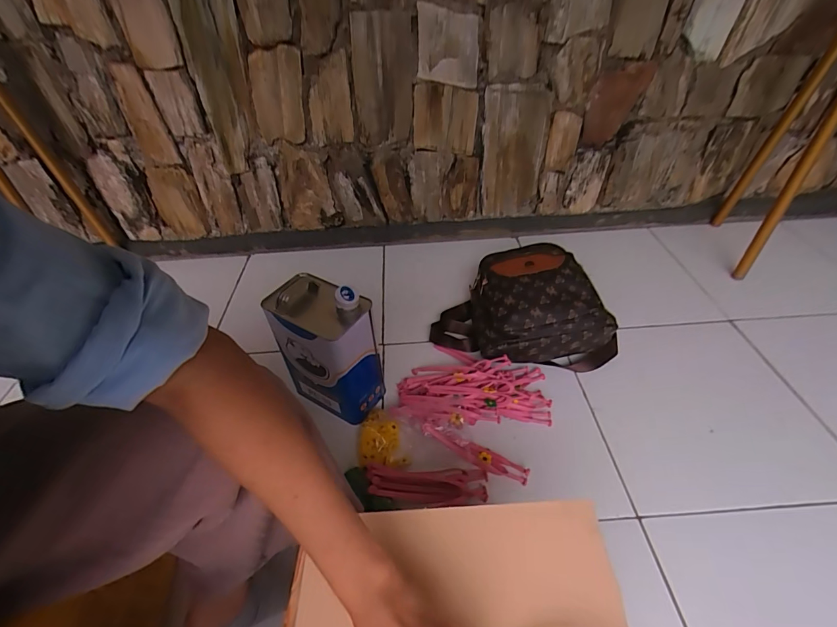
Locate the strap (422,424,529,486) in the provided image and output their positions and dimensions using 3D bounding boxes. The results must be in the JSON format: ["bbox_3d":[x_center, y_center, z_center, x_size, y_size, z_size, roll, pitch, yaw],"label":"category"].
[{"bbox_3d":[0.095,0.237,0.674,0.187,0.028,0.038,23,48,7],"label":"strap"}]

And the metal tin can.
[{"bbox_3d":[-0.161,0.060,0.704,0.168,0.245,0.105,20,48,22],"label":"metal tin can"}]

